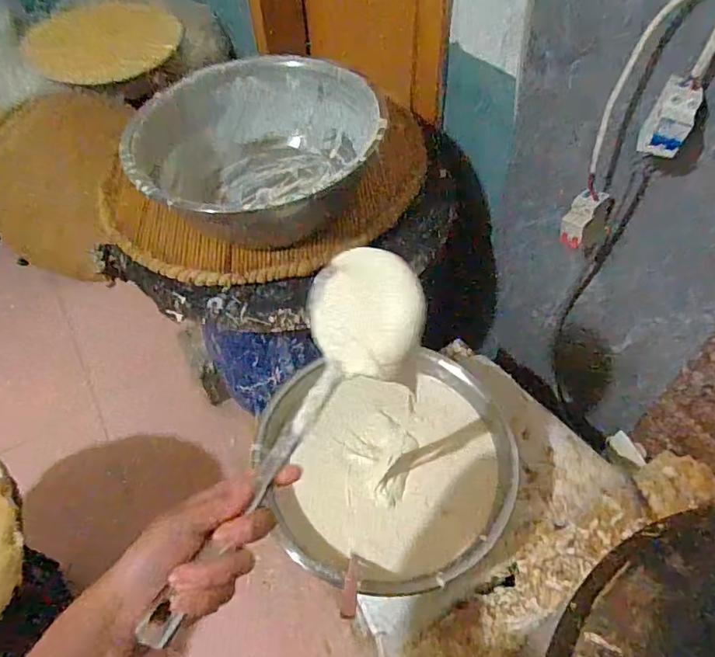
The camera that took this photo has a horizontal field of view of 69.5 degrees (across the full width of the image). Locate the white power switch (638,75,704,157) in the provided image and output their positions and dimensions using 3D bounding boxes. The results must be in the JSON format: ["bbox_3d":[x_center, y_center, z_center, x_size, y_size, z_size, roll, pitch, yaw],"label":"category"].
[{"bbox_3d":[0.362,-0.242,0.594,0.047,0.068,0.049,26,58,19],"label":"white power switch"}]

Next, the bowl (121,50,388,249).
[{"bbox_3d":[-0.168,-0.326,0.916,0.395,0.175,0.396,-1,53,1],"label":"bowl"}]

